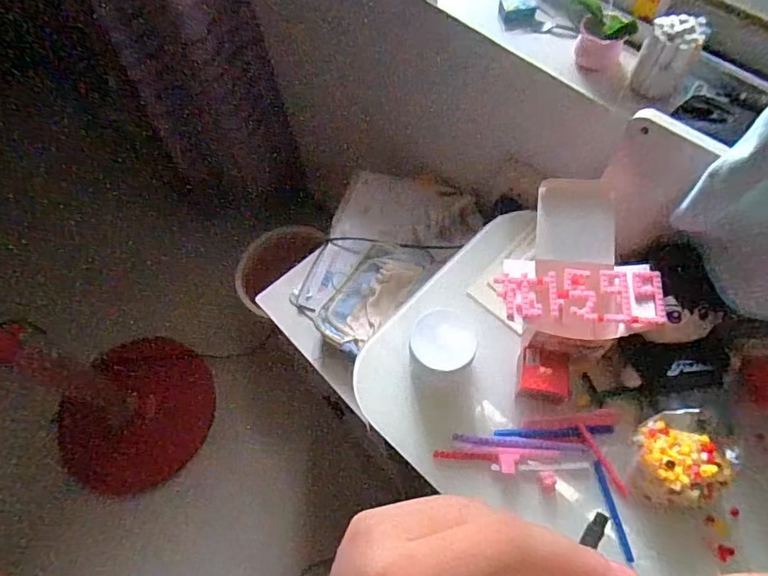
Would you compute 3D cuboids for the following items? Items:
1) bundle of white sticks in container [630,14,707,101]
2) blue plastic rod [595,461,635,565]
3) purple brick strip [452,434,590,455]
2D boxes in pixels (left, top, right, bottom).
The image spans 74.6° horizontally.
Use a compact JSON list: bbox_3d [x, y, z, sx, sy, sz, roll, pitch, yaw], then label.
[{"bbox_3d":[0.320,-0.262,0.570,0.055,0.082,0.057,28,65,16],"label":"bundle of white sticks in container"},{"bbox_3d":[0.247,0.239,0.542,0.009,0.010,0.099,-11,61,-4],"label":"blue plastic rod"},{"bbox_3d":[0.157,0.178,0.578,0.150,0.005,0.013,5,61,5],"label":"purple brick strip"}]

